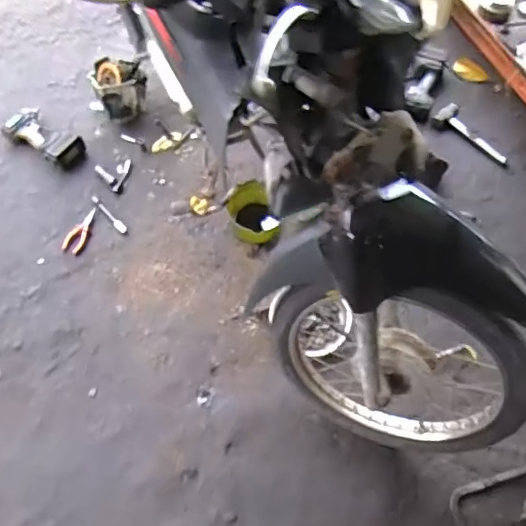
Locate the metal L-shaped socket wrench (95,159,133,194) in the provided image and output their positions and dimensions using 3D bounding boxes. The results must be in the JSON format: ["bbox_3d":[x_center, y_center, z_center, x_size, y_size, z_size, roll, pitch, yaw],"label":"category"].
[{"bbox_3d":[-0.447,-0.281,1.740,0.105,0.013,0.123,-38,67,-19],"label":"metal L-shaped socket wrench"}]

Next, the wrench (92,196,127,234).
[{"bbox_3d":[-0.459,-0.147,1.667,0.026,0.012,0.152,-39,68,-19],"label":"wrench"}]

